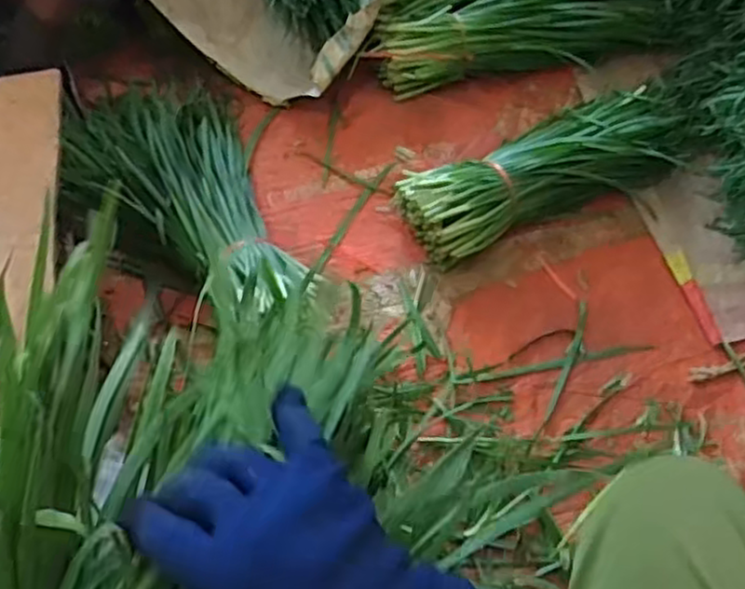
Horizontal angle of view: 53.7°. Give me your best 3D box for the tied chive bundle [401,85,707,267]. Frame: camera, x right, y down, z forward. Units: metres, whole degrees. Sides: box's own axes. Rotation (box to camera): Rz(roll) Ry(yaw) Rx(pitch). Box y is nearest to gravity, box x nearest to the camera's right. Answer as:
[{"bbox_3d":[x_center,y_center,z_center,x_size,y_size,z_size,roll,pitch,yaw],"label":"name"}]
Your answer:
[{"bbox_3d":[0.245,-0.177,0.970,0.425,0.083,0.138,-24,66,-11],"label":"tied chive bundle"}]

